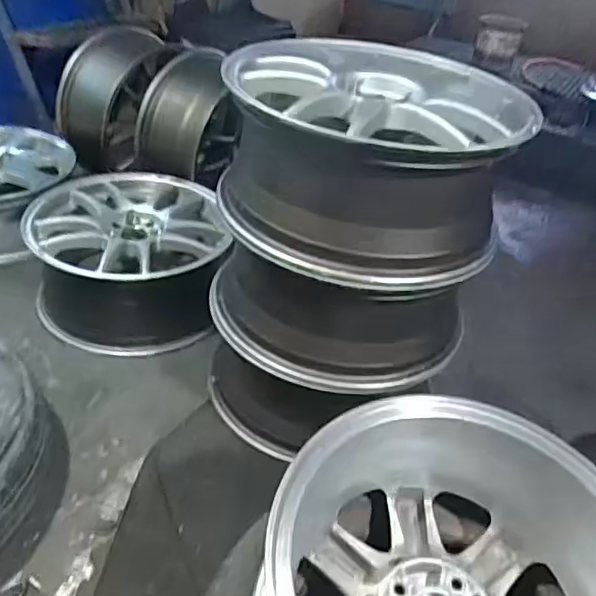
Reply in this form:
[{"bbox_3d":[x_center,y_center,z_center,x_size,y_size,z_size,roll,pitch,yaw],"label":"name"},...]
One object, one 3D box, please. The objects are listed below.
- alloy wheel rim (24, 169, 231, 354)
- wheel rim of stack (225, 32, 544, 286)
[{"bbox_3d":[-0.373,-0.096,1.344,0.409,0.199,0.408,7,38,1],"label":"alloy wheel rim"},{"bbox_3d":[0.112,-0.234,0.935,0.449,0.205,0.447,-3,39,-12],"label":"wheel rim of stack"}]

